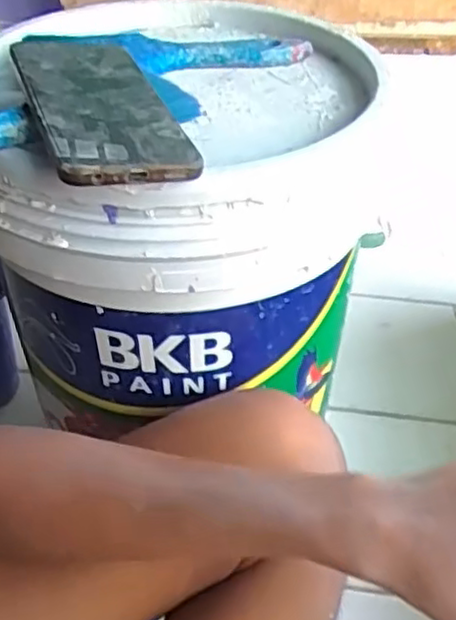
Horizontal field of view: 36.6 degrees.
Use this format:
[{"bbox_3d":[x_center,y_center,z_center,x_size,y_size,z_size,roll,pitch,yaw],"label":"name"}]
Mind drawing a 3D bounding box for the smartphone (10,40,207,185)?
[{"bbox_3d":[-0.078,-0.122,0.395,0.072,0.014,0.176,-9,44,-21],"label":"smartphone"}]

